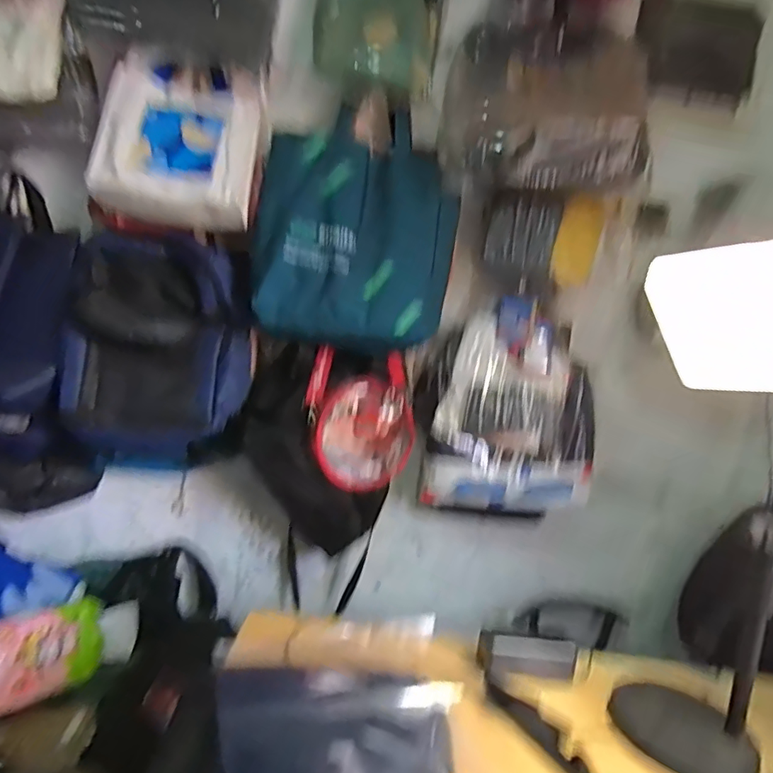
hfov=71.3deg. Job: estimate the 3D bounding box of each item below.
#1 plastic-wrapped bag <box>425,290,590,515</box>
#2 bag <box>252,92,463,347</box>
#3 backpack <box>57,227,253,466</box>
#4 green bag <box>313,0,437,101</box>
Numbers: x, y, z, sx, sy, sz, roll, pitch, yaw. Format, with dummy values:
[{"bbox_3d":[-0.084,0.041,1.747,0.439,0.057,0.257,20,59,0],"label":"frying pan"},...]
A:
[{"bbox_3d":[0.288,0.079,1.195,0.361,0.466,0.097,6,9,-13],"label":"plastic-wrapped bag"},{"bbox_3d":[-0.052,-0.327,1.080,0.383,0.450,0.182,6,9,-11],"label":"bag"},{"bbox_3d":[-0.459,-0.054,1.118,0.337,0.477,0.180,8,9,0],"label":"backpack"},{"bbox_3d":[-0.016,-0.760,1.089,0.232,0.275,0.082,6,9,-11],"label":"green bag"}]

